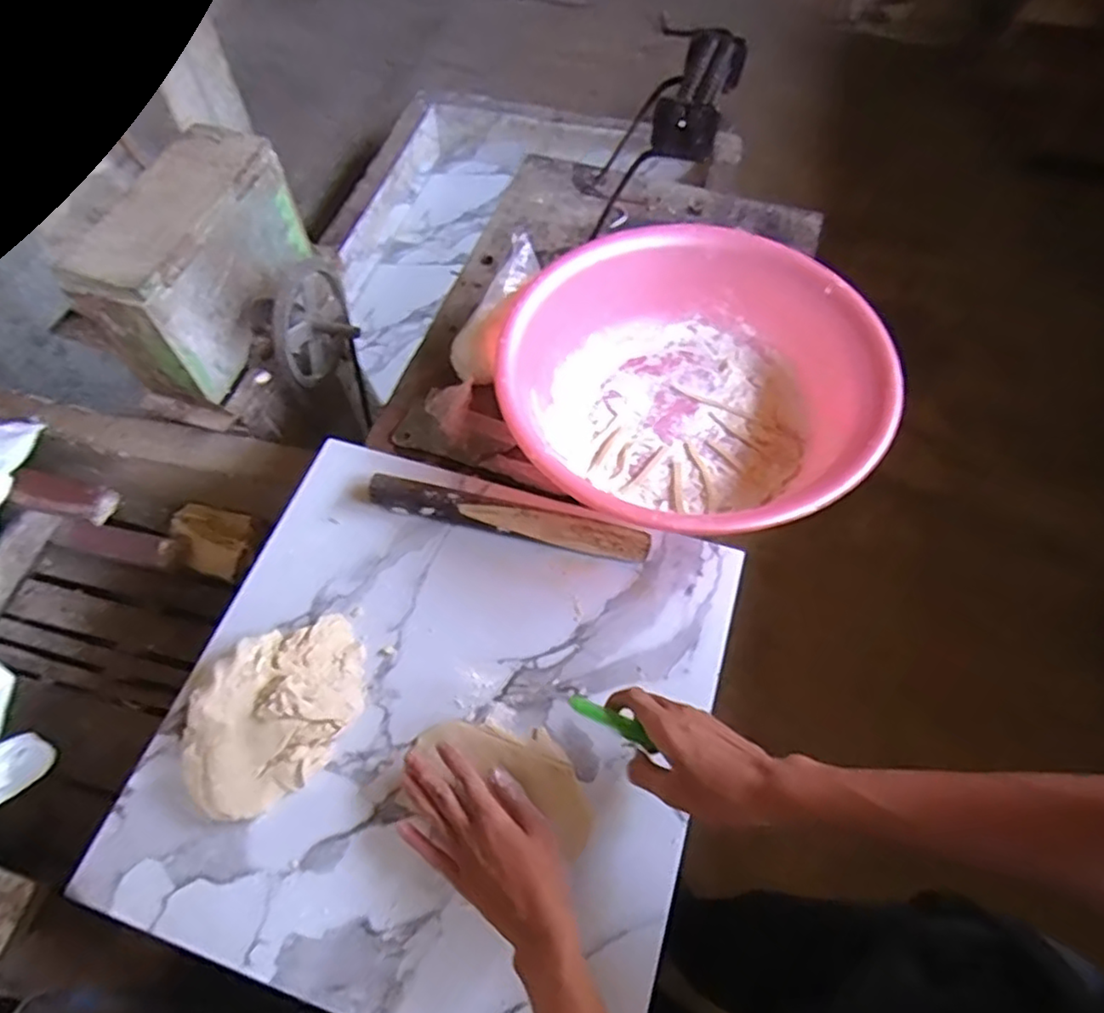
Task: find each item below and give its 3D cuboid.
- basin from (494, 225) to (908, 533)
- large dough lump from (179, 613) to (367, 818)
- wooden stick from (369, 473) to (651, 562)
[{"bbox_3d":[0.153,-0.146,0.775,0.382,0.145,0.415,0,59,0],"label":"basin"},{"bbox_3d":[-0.254,0.184,0.618,0.128,0.055,0.193,28,64,16],"label":"large dough lump"},{"bbox_3d":[-0.048,0.013,0.721,0.303,0.034,0.033,13,60,8],"label":"wooden stick"}]

